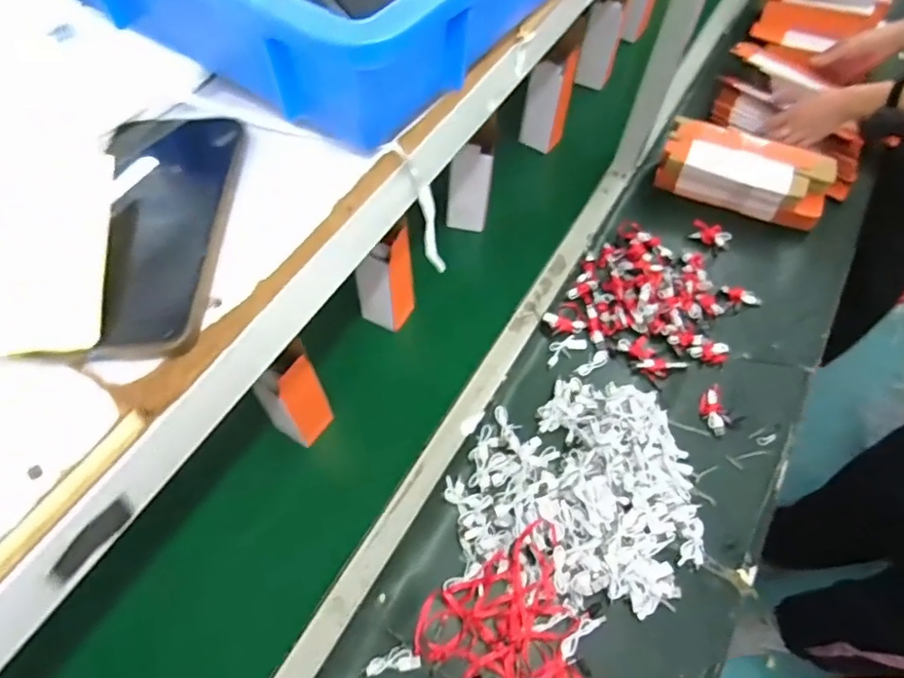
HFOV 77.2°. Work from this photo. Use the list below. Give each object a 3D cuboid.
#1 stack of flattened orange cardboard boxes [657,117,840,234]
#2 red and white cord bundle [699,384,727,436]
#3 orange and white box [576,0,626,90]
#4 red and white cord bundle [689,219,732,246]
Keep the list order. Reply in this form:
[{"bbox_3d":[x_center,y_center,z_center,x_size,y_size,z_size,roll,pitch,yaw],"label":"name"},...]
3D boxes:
[{"bbox_3d":[0.525,-0.306,1.027,0.282,0.089,0.127,19,60,9],"label":"stack of flattened orange cardboard boxes"},{"bbox_3d":[0.384,0.103,0.831,0.030,0.017,0.075,5,59,1],"label":"red and white cord bundle"},{"bbox_3d":[0.305,-0.594,1.149,0.074,0.171,0.044,18,60,9],"label":"orange and white box"},{"bbox_3d":[0.459,-0.188,1.002,0.067,0.031,0.022,25,62,13],"label":"red and white cord bundle"}]

